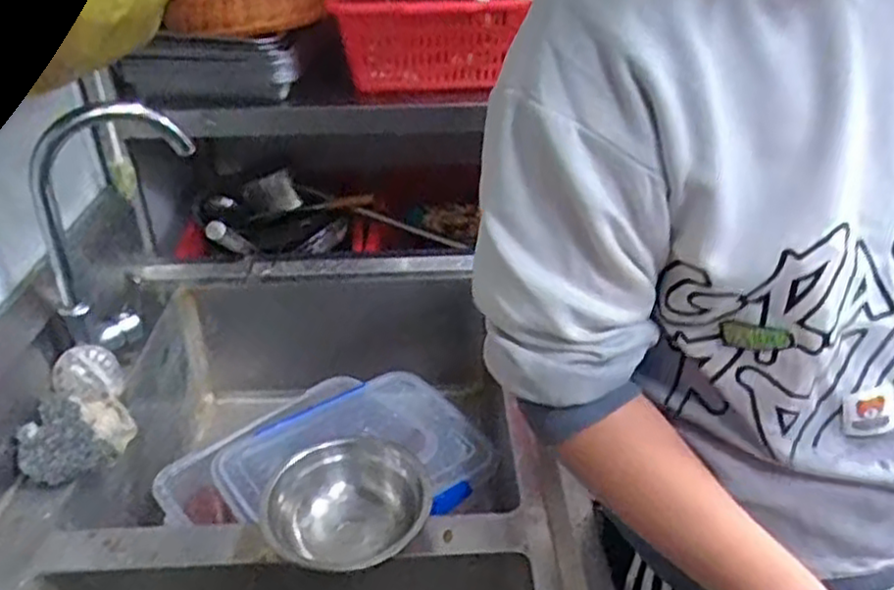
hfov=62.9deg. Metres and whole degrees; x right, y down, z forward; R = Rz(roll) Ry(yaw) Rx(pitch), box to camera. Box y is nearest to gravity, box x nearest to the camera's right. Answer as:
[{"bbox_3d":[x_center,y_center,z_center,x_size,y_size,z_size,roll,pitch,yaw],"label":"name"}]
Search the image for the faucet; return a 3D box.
[{"bbox_3d":[-0.420,-0.087,0.948,0.196,0.306,0.100,-16,35,-22],"label":"faucet"}]

